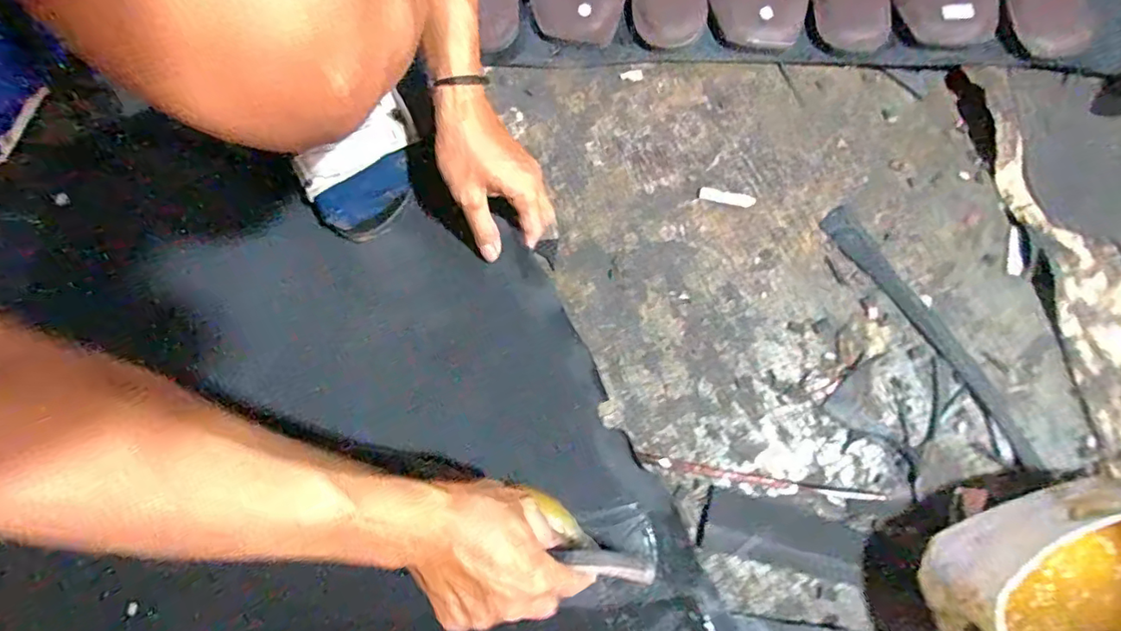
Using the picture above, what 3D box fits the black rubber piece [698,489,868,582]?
[{"bbox_3d":[0.181,0.179,0.443,0.122,0.006,0.051,12,79,3],"label":"black rubber piece"}]

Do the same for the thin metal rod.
[{"bbox_3d":[0.166,0.138,0.455,0.207,0.006,0.006,9,79,2],"label":"thin metal rod"}]

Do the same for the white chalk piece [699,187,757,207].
[{"bbox_3d":[0.155,-0.110,0.502,0.051,0.005,0.011,11,79,2],"label":"white chalk piece"}]

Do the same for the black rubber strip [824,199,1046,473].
[{"bbox_3d":[0.325,0.013,0.475,0.029,0.010,0.264,-33,81,-6],"label":"black rubber strip"}]

